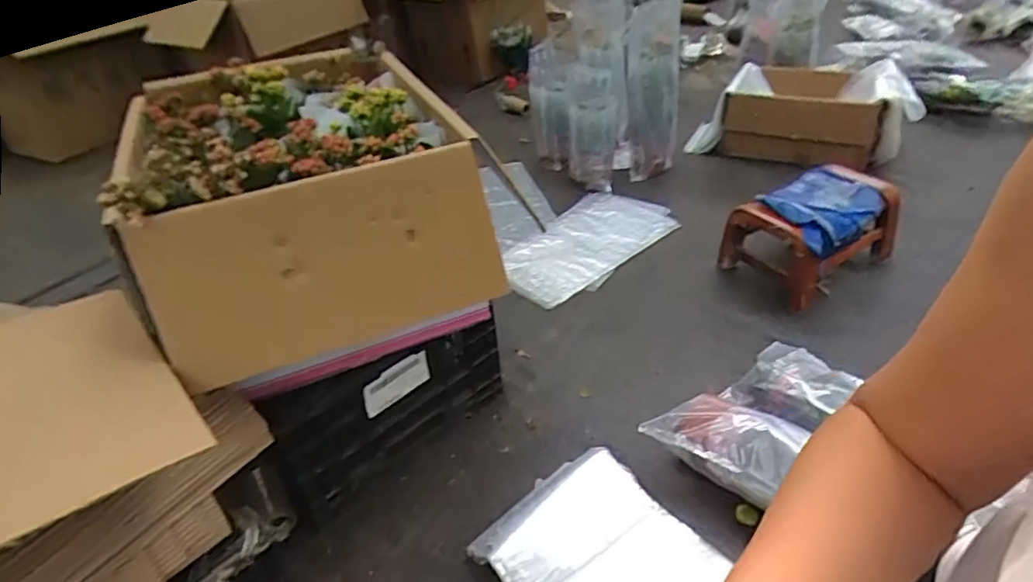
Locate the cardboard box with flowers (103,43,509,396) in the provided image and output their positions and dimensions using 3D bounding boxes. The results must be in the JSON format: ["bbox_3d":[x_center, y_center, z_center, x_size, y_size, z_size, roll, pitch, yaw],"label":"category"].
[{"bbox_3d":[-0.320,-0.172,0.895,0.437,0.226,0.613,-20,39,-18],"label":"cardboard box with flowers"}]

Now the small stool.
[{"bbox_3d":[0.644,-0.130,1.286,0.324,0.187,0.210,-24,40,-23],"label":"small stool"}]

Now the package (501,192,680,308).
[{"bbox_3d":[0.166,-0.130,1.491,0.485,0.035,0.293,-29,43,-31],"label":"package"}]

